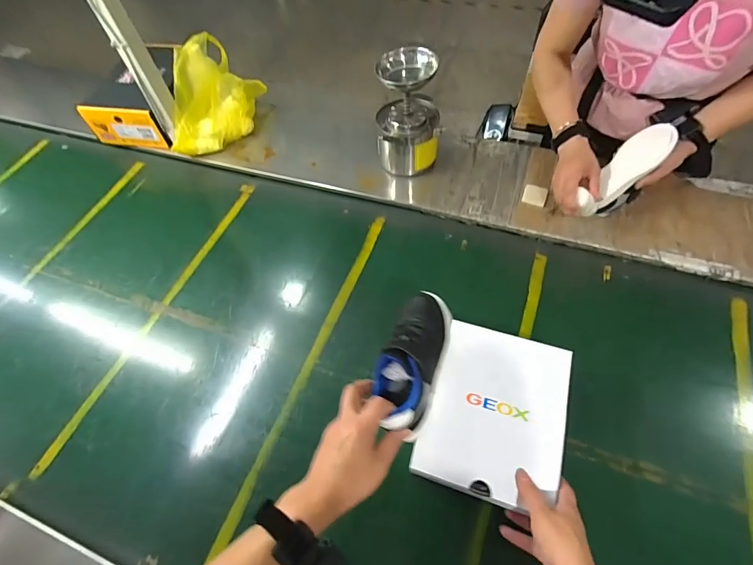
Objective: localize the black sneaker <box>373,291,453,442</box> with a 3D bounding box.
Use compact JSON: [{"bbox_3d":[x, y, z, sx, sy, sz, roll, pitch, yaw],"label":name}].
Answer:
[{"bbox_3d":[0.048,0.094,0.505,0.070,0.076,0.188,14,54,12],"label":"black sneaker"}]

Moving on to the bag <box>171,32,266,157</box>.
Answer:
[{"bbox_3d":[-0.415,-0.482,1.010,0.178,0.153,0.280,4,60,7],"label":"bag"}]

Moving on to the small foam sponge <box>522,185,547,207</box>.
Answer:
[{"bbox_3d":[0.347,-0.192,0.864,0.048,0.007,0.060,18,63,14],"label":"small foam sponge"}]

